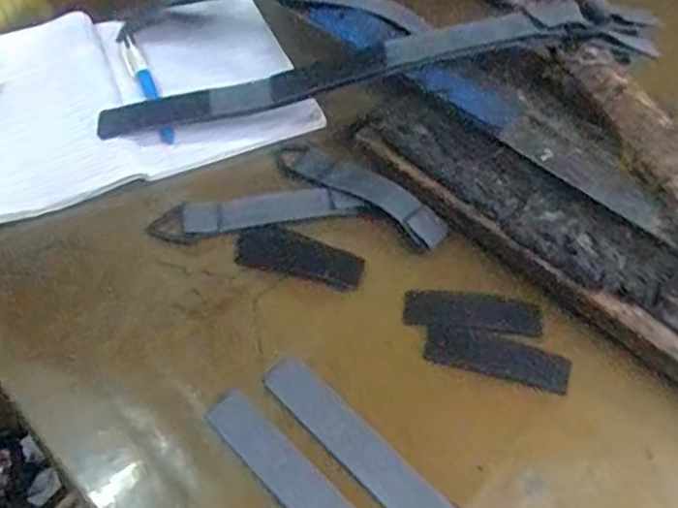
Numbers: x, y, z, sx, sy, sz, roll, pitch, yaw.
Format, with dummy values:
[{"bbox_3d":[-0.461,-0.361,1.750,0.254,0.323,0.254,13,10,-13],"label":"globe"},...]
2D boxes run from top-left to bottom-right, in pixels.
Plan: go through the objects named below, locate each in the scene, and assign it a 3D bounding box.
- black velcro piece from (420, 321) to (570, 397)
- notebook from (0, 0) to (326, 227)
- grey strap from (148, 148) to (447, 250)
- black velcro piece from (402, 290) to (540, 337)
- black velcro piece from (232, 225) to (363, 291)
[{"bbox_3d":[0.096,0.062,0.398,0.086,0.004,0.027,12,67,12],"label":"black velcro piece"},{"bbox_3d":[-0.184,-0.133,0.534,0.294,0.025,0.210,-18,55,-11],"label":"notebook"},{"bbox_3d":[-0.026,-0.046,0.467,0.196,0.022,0.085,4,53,5],"label":"grey strap"},{"bbox_3d":[0.084,0.037,0.411,0.084,0.004,0.025,3,65,14],"label":"black velcro piece"},{"bbox_3d":[-0.027,0.001,0.453,0.090,0.005,0.035,12,55,11],"label":"black velcro piece"}]

